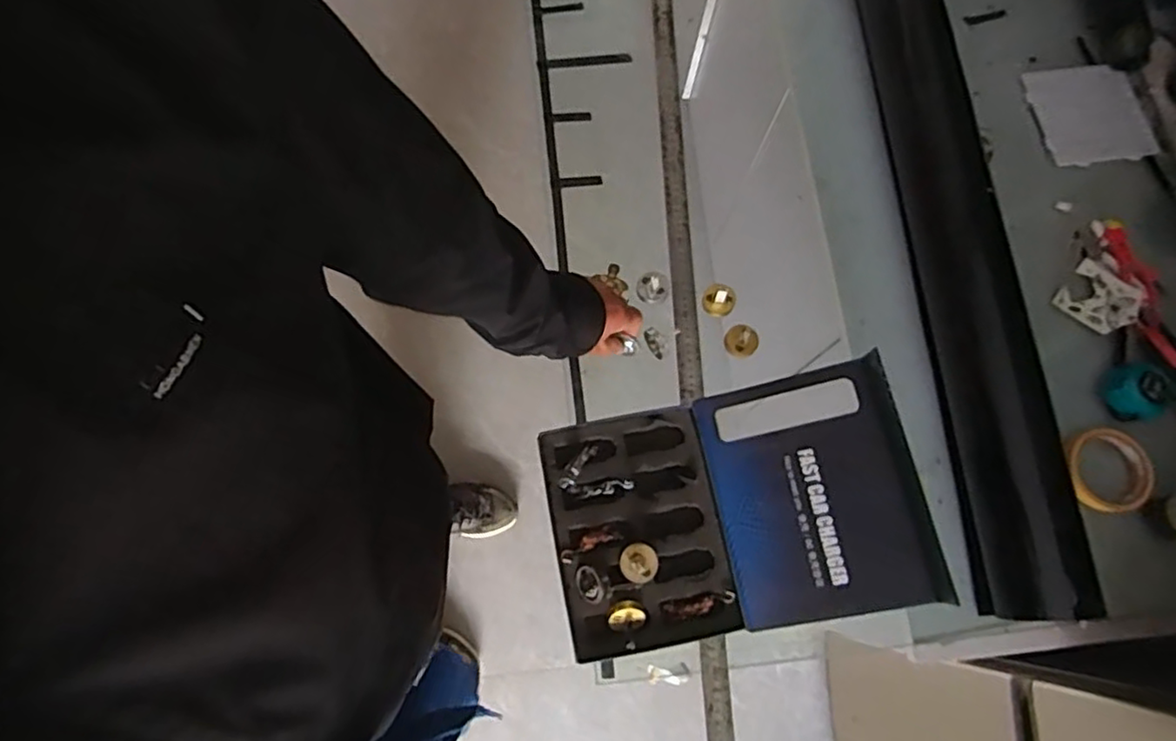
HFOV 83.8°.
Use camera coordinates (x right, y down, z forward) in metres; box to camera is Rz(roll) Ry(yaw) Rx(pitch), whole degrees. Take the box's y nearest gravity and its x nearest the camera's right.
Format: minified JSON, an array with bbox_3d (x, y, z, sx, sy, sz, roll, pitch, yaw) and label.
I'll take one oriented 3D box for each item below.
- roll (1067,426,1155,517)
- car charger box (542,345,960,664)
[{"bbox_3d":[0.599,0.113,0.745,0.096,0.021,0.097,1,73,-2],"label":"roll"},{"bbox_3d":[0.141,0.144,0.673,0.354,0.102,0.246,-10,74,-5],"label":"car charger box"}]

